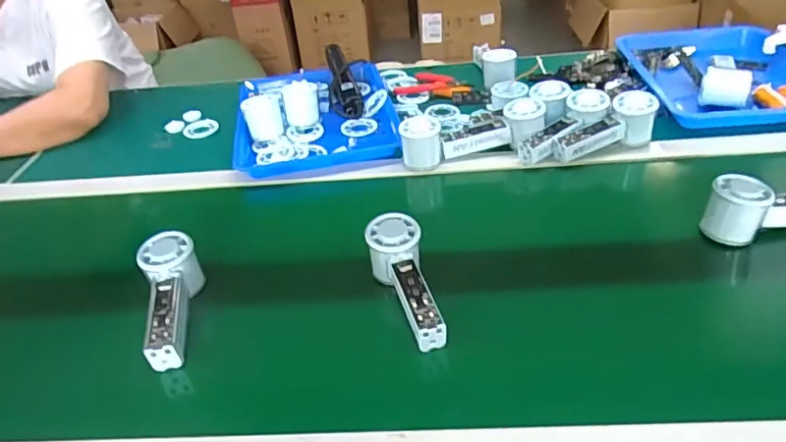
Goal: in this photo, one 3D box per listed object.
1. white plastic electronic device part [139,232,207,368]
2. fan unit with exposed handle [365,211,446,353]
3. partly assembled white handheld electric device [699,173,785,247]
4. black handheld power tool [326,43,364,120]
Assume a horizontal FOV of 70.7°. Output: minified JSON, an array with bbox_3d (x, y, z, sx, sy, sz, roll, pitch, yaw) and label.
[{"bbox_3d":[-0.234,0.084,0.582,0.052,0.052,0.156,-10,50,-6],"label":"white plastic electronic device part"},{"bbox_3d":[0.016,0.062,0.568,0.057,0.053,0.161,-13,51,-10],"label":"fan unit with exposed handle"},{"bbox_3d":[0.415,-0.009,0.600,0.150,0.071,0.045,-1,37,5],"label":"partly assembled white handheld electric device"},{"bbox_3d":[-0.089,-0.254,0.993,0.058,0.053,0.236,-9,37,-5],"label":"black handheld power tool"}]

